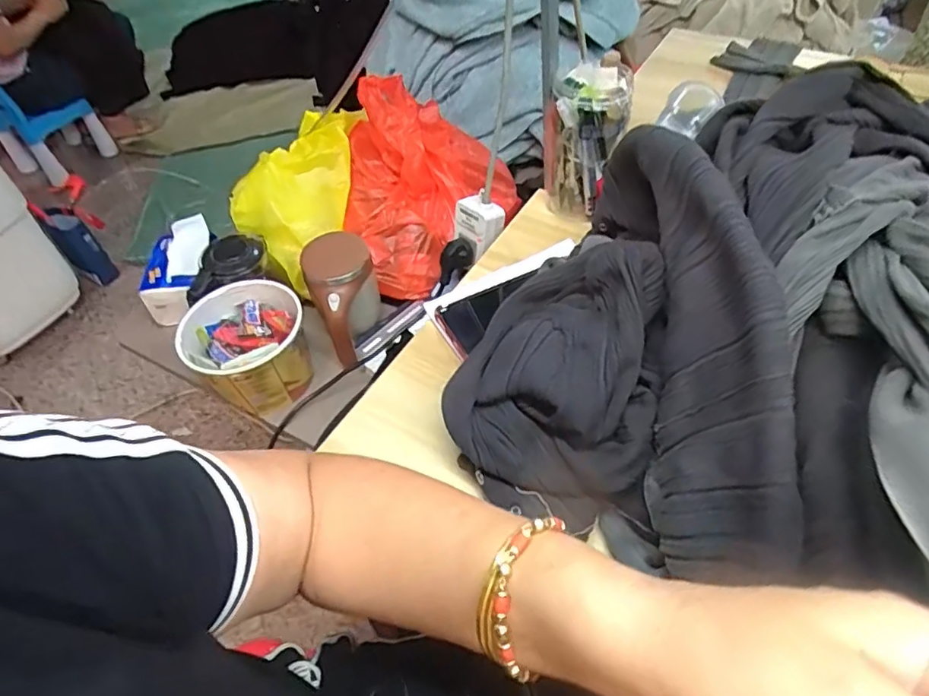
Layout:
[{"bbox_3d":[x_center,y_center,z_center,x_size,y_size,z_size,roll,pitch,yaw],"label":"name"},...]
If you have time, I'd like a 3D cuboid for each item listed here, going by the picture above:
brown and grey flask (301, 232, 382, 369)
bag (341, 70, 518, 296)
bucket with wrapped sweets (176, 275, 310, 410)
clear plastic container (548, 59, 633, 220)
[{"bbox_3d":[-0.159,-0.071,0.763,0.085,0.130,0.117,-14,52,-8],"label":"brown and grey flask"},{"bbox_3d":[-0.077,-0.257,0.846,0.244,0.174,0.263,-29,55,-18],"label":"bag"},{"bbox_3d":[-0.269,-0.002,0.718,0.141,0.094,0.142,-2,51,2],"label":"bucket with wrapped sweets"},{"bbox_3d":[0.137,-0.229,0.632,0.077,0.146,0.071,9,52,11],"label":"clear plastic container"}]

